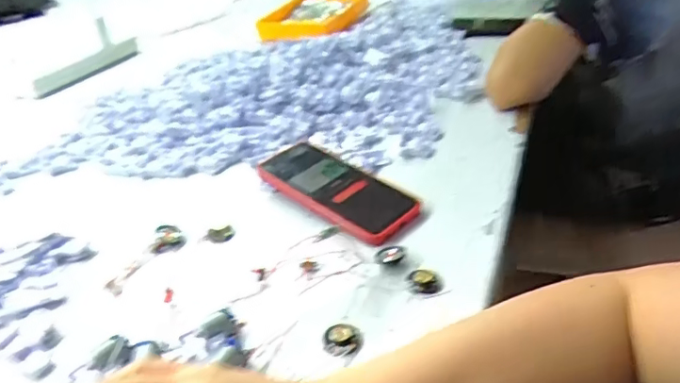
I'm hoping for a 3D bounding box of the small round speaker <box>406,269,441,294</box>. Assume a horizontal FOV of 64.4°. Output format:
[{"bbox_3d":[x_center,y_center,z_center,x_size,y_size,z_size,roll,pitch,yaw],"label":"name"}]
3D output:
[{"bbox_3d":[0.066,0.072,0.428,0.026,0.008,0.026,-3,32,2],"label":"small round speaker"}]

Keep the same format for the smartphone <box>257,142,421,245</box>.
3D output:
[{"bbox_3d":[0.000,-0.005,0.517,0.154,0.017,0.076,32,47,32],"label":"smartphone"}]

